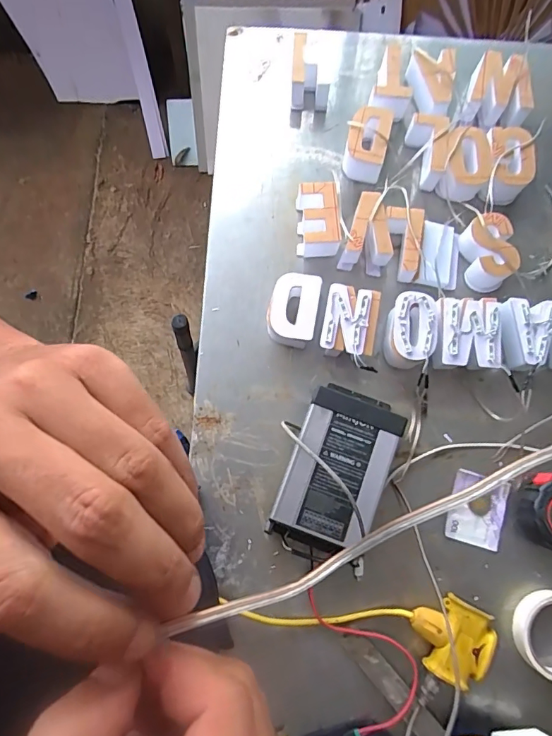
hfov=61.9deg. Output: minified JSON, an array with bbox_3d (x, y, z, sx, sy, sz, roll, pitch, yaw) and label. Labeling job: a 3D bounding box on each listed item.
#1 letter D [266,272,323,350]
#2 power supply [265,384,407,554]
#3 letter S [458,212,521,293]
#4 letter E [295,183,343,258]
[{"bbox_3d":[0.021,-0.072,0.575,0.061,0.040,0.092,9,81,1],"label":"letter D"},{"bbox_3d":[0.071,0.118,0.538,0.110,0.051,0.189,20,81,3],"label":"power supply"},{"bbox_3d":[0.274,-0.146,0.598,0.060,0.046,0.096,-13,81,-2],"label":"letter S"},{"bbox_3d":[0.055,-0.192,0.600,0.052,0.046,0.079,-2,80,0],"label":"letter E"}]

